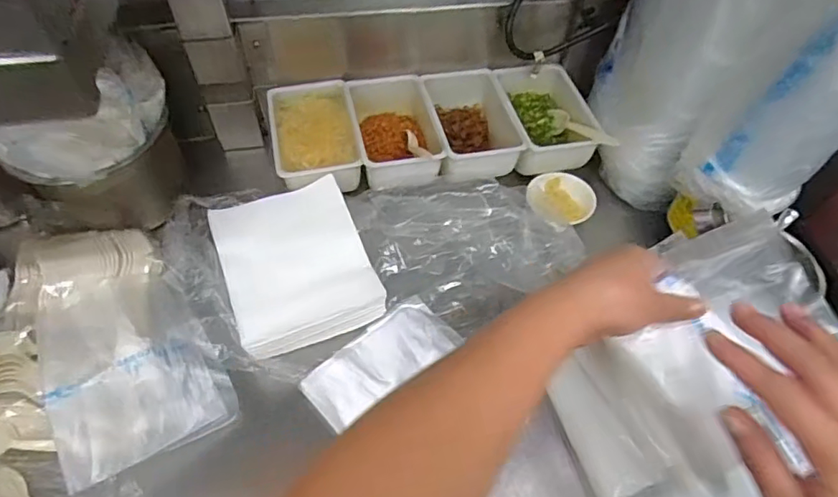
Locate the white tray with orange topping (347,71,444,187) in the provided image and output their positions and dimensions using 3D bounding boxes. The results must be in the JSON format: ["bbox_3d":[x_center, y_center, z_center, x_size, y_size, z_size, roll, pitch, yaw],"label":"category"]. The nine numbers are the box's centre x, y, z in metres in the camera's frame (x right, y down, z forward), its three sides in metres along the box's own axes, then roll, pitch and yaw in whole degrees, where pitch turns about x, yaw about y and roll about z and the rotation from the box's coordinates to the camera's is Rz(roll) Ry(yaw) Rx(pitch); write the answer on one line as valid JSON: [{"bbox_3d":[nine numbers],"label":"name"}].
[{"bbox_3d":[-0.027,-0.130,0.614,0.091,0.052,0.148,-10,54,-7],"label":"white tray with orange topping"}]

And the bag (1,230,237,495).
[{"bbox_3d":[-0.269,0.070,0.475,0.128,0.047,0.244,-32,60,-21],"label":"bag"}]

